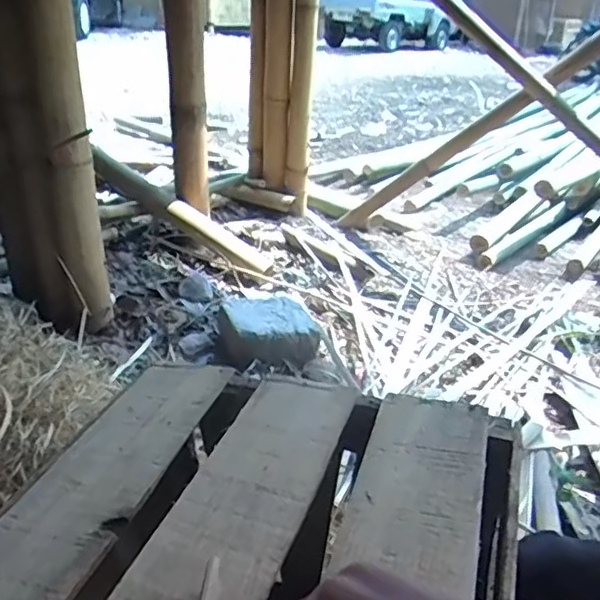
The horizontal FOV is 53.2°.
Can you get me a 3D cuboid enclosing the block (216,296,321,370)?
[{"bbox_3d":[-0.079,0.059,1.408,0.228,0.080,0.233,-2,27,-9],"label":"block"}]

